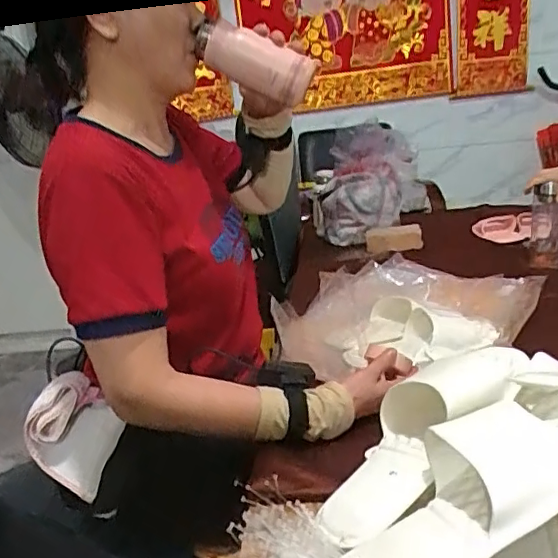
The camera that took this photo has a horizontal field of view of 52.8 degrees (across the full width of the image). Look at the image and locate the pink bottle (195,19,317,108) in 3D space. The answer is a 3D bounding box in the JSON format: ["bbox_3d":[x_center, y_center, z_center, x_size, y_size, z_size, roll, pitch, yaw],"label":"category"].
[{"bbox_3d":[-0.030,-0.272,0.713,0.159,0.065,0.057,29,28,19],"label":"pink bottle"}]

